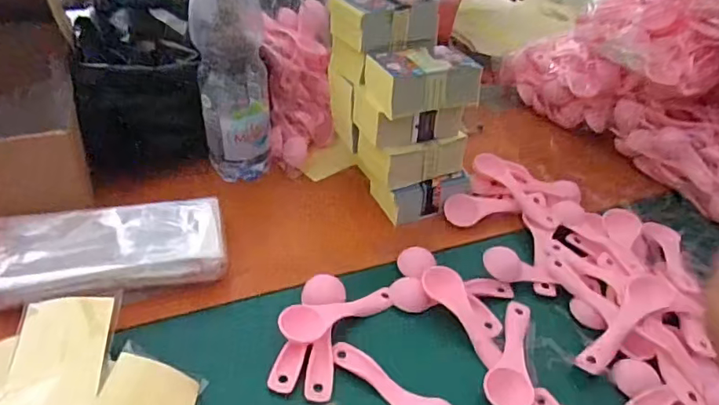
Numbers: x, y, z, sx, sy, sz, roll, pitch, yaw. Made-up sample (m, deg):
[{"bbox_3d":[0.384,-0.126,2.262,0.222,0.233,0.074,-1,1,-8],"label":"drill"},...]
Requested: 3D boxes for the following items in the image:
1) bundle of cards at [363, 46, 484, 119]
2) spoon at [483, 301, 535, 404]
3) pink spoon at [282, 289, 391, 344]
[{"bbox_3d":[0.060,-0.116,0.501,0.096,0.044,0.069,-7,40,-17],"label":"bundle of cards"},{"bbox_3d":[0.127,0.121,0.425,0.035,0.012,0.110,19,40,15],"label":"spoon"},{"bbox_3d":[-0.015,0.091,0.439,0.105,0.021,0.029,-5,38,-39],"label":"pink spoon"}]

